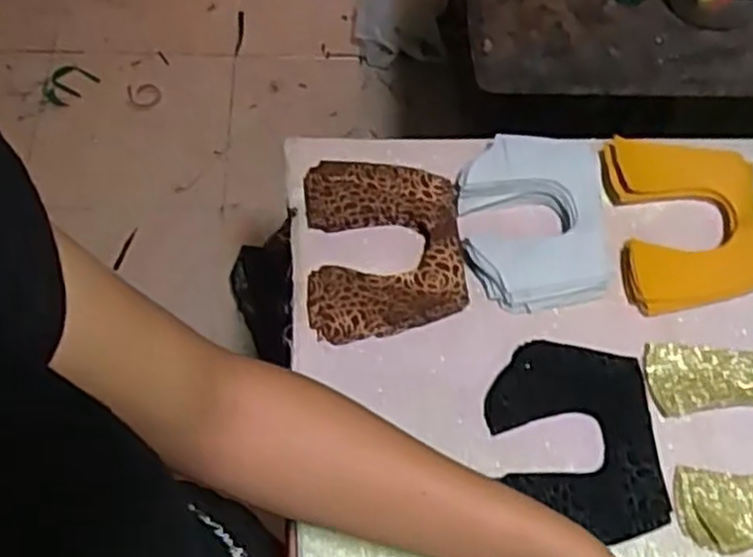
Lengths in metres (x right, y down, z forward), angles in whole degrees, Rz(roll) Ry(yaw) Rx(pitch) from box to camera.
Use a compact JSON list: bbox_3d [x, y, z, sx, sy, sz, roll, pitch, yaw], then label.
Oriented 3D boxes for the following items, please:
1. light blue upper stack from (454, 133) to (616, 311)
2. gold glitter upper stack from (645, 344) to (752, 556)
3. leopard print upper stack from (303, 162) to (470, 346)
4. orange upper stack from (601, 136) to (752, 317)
[{"bbox_3d":[0.137,-0.051,0.681,0.124,0.040,0.155,-3,62,-3],"label":"light blue upper stack"},{"bbox_3d":[0.292,0.124,0.611,0.133,0.013,0.160,-3,62,-3],"label":"gold glitter upper stack"},{"bbox_3d":[0.007,-0.027,0.673,0.130,0.029,0.156,-3,62,-3],"label":"leopard print upper stack"},{"bbox_3d":[0.274,-0.052,0.688,0.129,0.013,0.160,-5,74,-2],"label":"orange upper stack"}]

